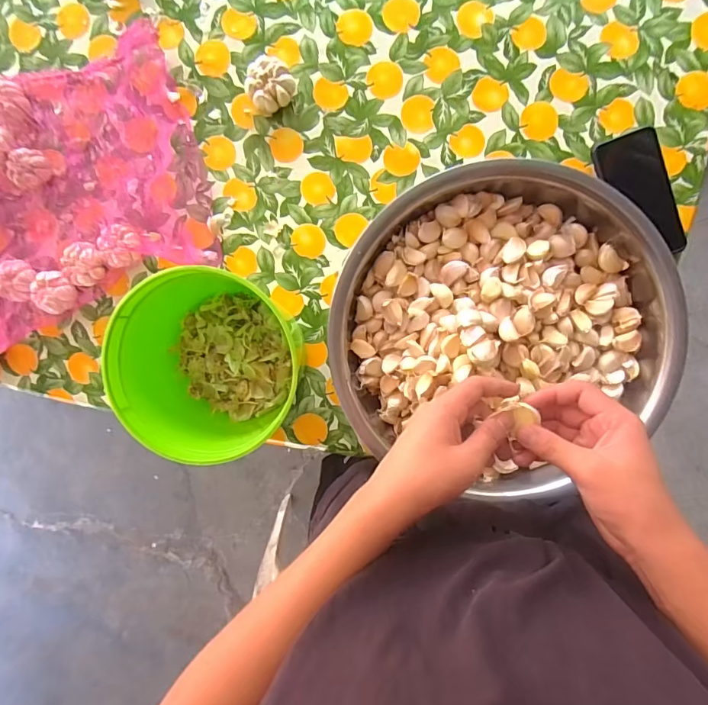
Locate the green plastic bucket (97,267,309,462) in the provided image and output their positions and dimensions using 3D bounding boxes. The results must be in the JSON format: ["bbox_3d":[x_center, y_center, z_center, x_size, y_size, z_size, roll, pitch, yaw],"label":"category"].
[{"bbox_3d":[-0.174,0.019,0.573,0.205,0.152,0.190,0,94,5],"label":"green plastic bucket"}]

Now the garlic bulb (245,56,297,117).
[{"bbox_3d":[-0.110,-0.354,0.602,0.062,0.035,0.068,0,94,5],"label":"garlic bulb"}]

